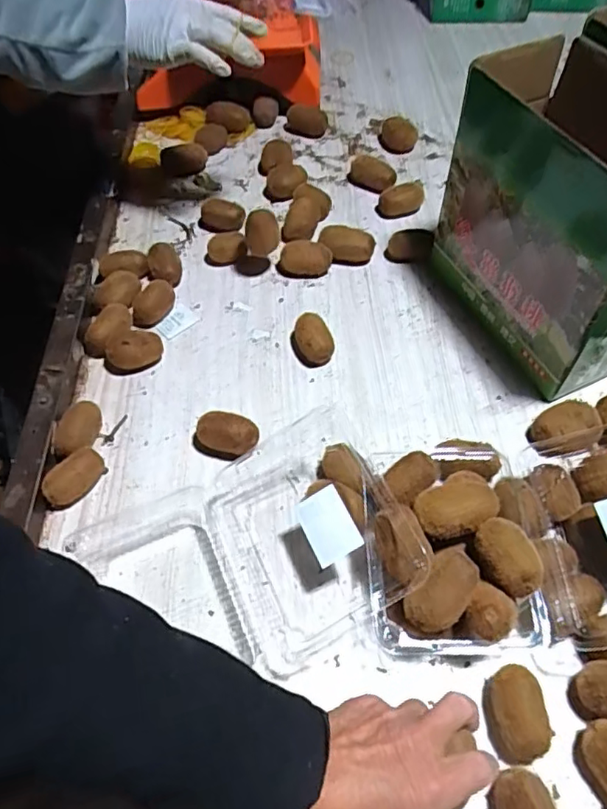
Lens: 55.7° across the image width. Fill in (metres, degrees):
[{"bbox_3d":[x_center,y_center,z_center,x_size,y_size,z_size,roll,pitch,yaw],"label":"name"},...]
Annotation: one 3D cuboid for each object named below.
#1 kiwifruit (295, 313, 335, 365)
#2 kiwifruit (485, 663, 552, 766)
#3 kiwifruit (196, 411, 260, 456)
[{"bbox_3d":[0.012,-0.075,0.664,0.043,0.040,0.060,-5,55,-1],"label":"kiwifruit"},{"bbox_3d":[0.160,0.233,0.434,0.040,0.038,0.063,-11,55,-5],"label":"kiwifruit"},{"bbox_3d":[-0.078,0.033,0.594,0.066,0.040,0.044,17,58,14],"label":"kiwifruit"}]

